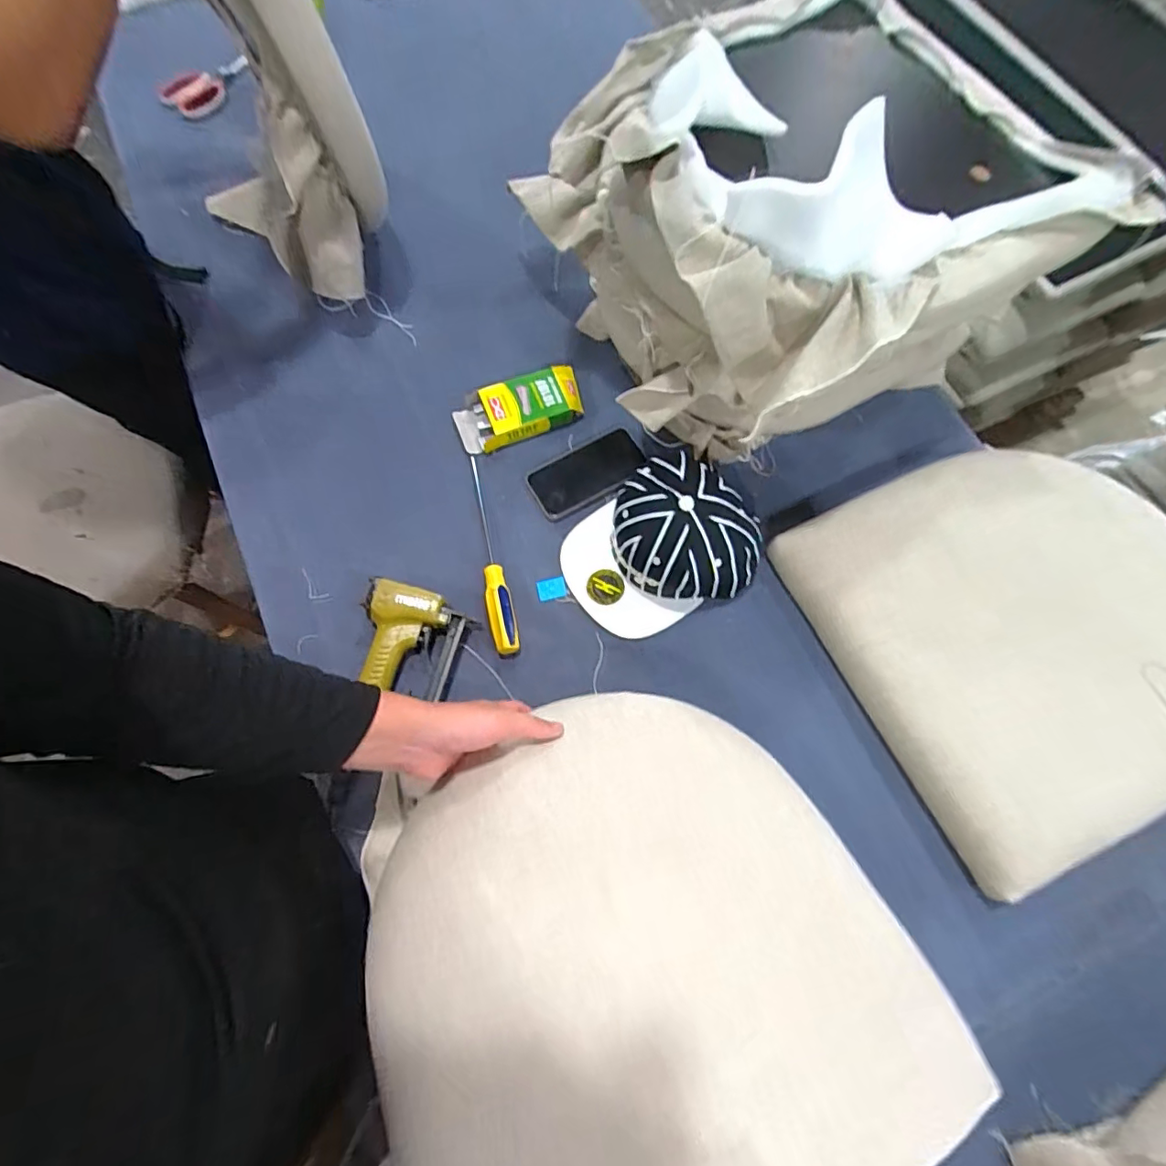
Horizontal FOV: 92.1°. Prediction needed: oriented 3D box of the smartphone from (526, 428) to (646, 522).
[{"bbox_3d":[0.006,-0.149,0.767,0.154,0.014,0.087,-29,67,-1],"label":"smartphone"}]

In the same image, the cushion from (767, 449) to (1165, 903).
[{"bbox_3d":[0.511,0.050,0.647,0.400,0.080,0.436,-24,73,-9],"label":"cushion"}]

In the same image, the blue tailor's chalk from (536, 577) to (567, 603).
[{"bbox_3d":[-0.040,0.008,0.724,0.036,0.004,0.027,-10,72,-5],"label":"blue tailor's chalk"}]

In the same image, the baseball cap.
[{"bbox_3d":[0.089,-0.056,0.687,0.226,0.117,0.204,-24,73,-9],"label":"baseball cap"}]

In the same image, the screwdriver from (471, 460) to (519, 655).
[{"bbox_3d":[-0.122,-0.042,0.729,0.031,0.025,0.283,-12,72,-5],"label":"screwdriver"}]

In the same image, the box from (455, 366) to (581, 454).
[{"bbox_3d":[-0.090,-0.244,0.785,0.179,0.038,0.093,-21,73,-8],"label":"box"}]

